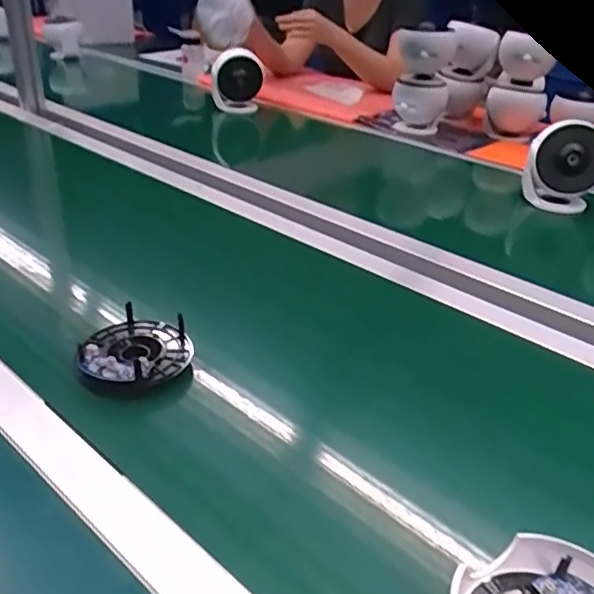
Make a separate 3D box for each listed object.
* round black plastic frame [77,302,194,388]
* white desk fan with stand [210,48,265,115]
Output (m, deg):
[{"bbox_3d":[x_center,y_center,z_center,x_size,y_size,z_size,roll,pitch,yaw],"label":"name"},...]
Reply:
[{"bbox_3d":[-0.144,0.046,0.554,0.092,0.028,0.091,4,31,-3],"label":"round black plastic frame"},{"bbox_3d":[-0.128,-0.455,1.294,0.110,0.132,0.102,1,31,-8],"label":"white desk fan with stand"}]

